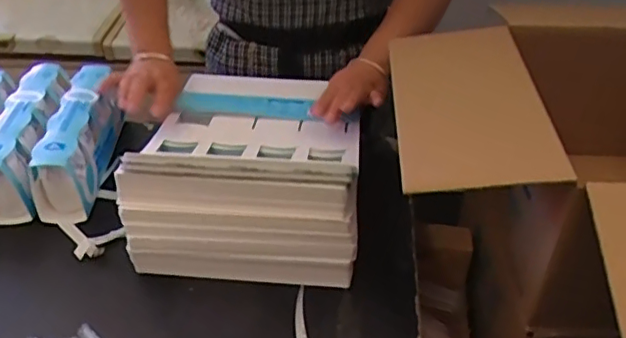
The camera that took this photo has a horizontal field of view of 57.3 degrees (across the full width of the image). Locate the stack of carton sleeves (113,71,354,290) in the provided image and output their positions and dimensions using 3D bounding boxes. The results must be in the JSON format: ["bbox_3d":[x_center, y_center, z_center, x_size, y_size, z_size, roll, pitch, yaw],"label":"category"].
[{"bbox_3d":[-0.081,-0.014,0.797,0.273,0.160,0.338,4,38,2],"label":"stack of carton sleeves"}]

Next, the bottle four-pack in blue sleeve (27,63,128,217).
[{"bbox_3d":[-0.342,-0.047,0.849,0.075,0.115,0.257,0,38,-4],"label":"bottle four-pack in blue sleeve"}]

